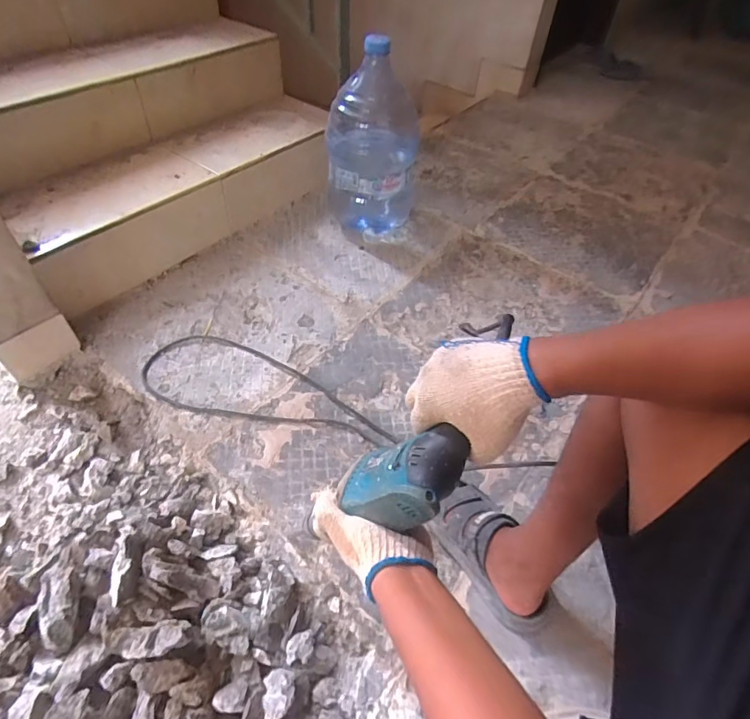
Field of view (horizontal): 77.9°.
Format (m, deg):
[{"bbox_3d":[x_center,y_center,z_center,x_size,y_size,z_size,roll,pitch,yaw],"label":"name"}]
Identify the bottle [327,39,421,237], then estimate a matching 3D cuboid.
[{"bbox_3d":[-0.002,-0.562,1.238,0.245,0.450,0.200,3,50,-1],"label":"bottle"}]

